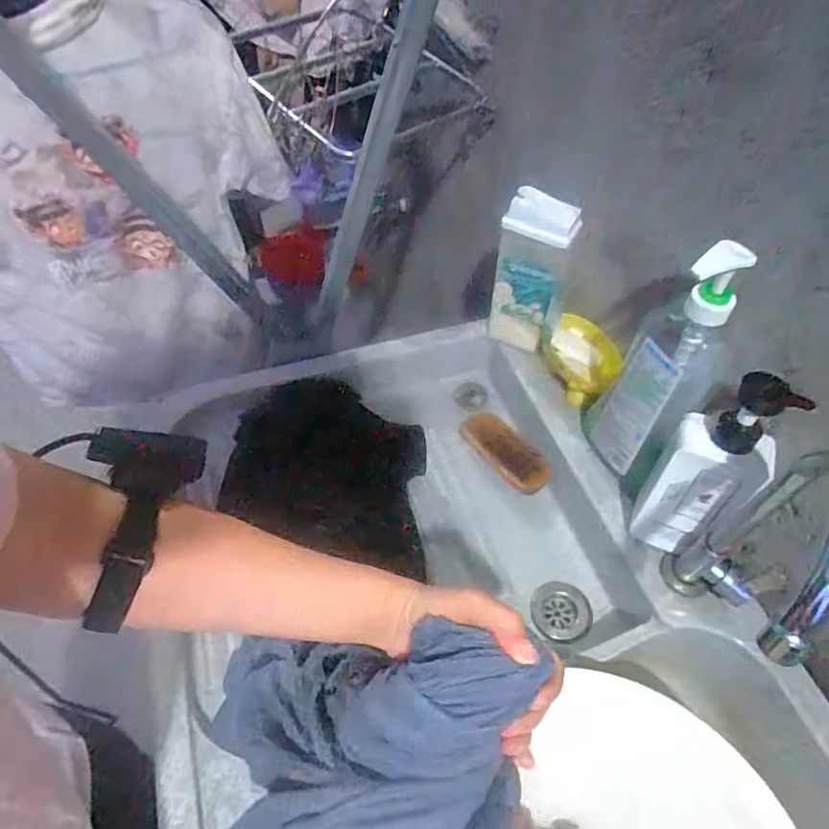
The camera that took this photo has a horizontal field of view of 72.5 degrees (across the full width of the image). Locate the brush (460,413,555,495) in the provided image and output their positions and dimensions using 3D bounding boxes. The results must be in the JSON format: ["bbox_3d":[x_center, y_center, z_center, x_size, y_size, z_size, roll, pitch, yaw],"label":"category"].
[{"bbox_3d":[0.117,0.050,0.729,0.052,0.022,0.132,-40,60,-8],"label":"brush"}]

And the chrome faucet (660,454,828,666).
[{"bbox_3d":[0.257,0.126,0.451,0.066,0.261,0.150,35,59,22],"label":"chrome faucet"}]

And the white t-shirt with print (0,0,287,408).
[{"bbox_3d":[-0.415,-0.219,0.733,0.473,0.525,0.073,-15,55,-13],"label":"white t-shirt with print"}]

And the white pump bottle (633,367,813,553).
[{"bbox_3d":[0.273,0.050,0.521,0.073,0.209,0.077,-37,63,-26],"label":"white pump bottle"}]

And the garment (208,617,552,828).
[{"bbox_3d":[-0.038,0.221,0.379,0.238,0.169,0.129,8,53,4],"label":"garment"}]

